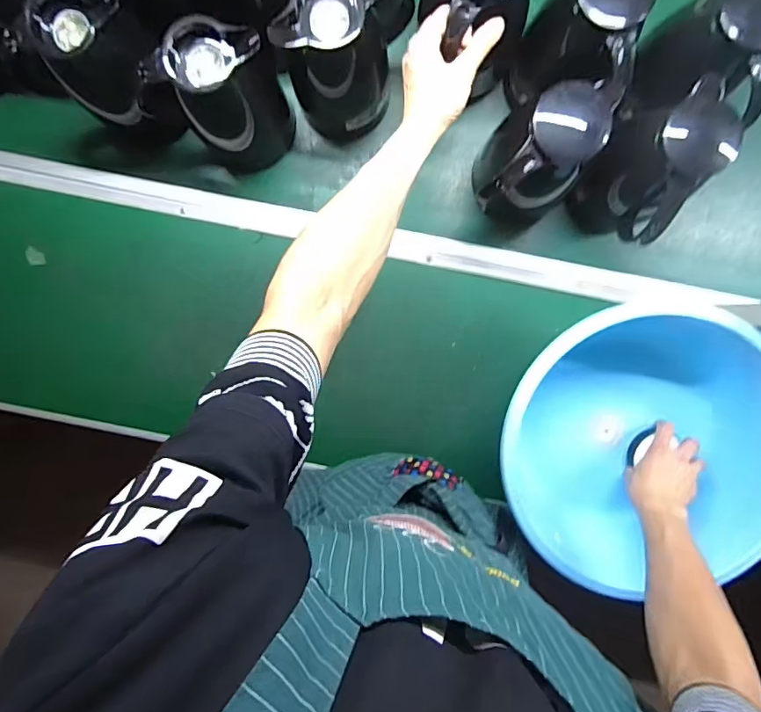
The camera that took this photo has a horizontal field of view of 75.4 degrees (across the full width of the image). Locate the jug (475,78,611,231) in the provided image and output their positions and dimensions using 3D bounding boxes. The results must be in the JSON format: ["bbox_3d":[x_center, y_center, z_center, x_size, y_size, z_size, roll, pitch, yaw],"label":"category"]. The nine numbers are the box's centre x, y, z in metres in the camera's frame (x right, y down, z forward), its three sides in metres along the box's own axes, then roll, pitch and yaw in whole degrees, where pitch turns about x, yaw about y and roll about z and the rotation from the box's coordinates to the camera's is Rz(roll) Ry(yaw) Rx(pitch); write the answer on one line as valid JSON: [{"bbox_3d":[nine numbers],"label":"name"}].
[{"bbox_3d":[0.186,-0.244,0.618,0.127,0.240,0.120,0,94,1],"label":"jug"}]

